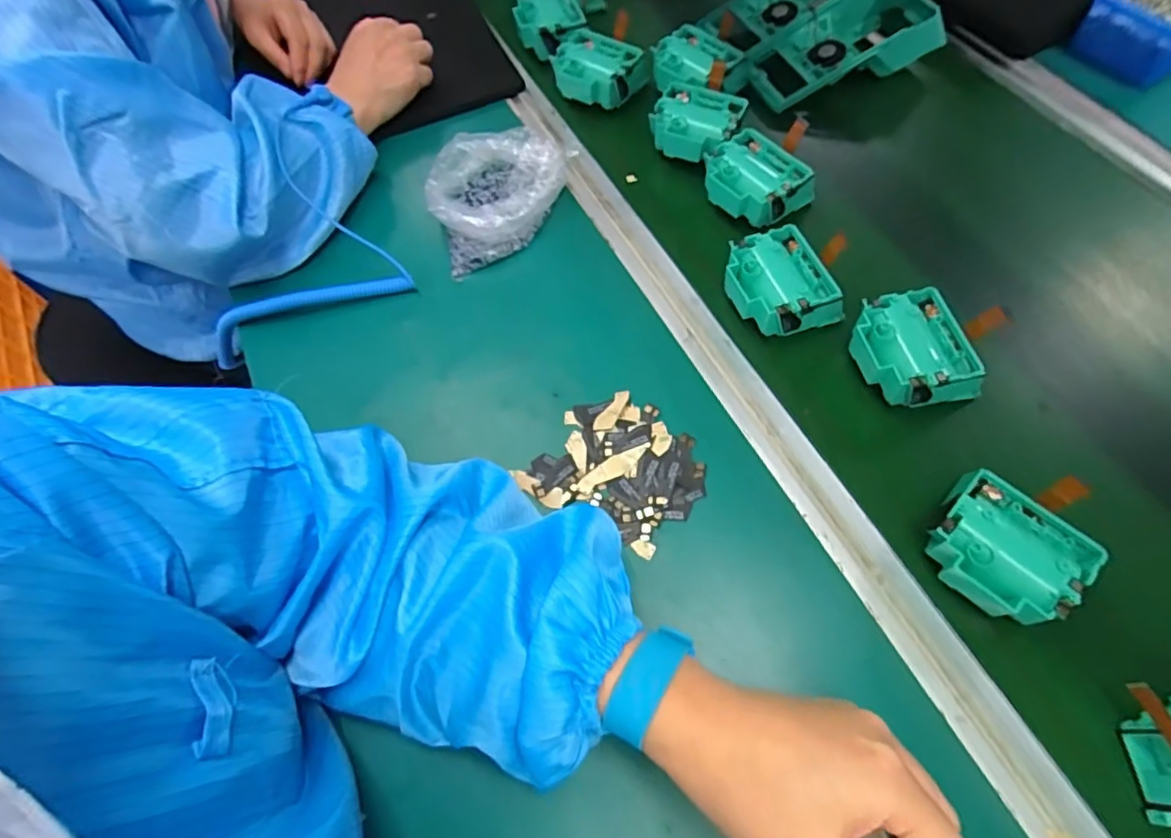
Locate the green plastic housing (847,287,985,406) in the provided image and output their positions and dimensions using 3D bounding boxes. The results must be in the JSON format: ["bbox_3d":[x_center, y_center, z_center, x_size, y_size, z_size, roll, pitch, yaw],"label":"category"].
[{"bbox_3d":[0.226,-0.045,0.415,0.066,0.040,0.075,-12,64,-3],"label":"green plastic housing"}]

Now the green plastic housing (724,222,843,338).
[{"bbox_3d":[0.144,-0.100,0.447,0.071,0.037,0.075,-22,65,-8],"label":"green plastic housing"}]

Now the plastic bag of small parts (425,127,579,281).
[{"bbox_3d":[-0.071,-0.191,0.505,0.109,0.044,0.150,1,64,4],"label":"plastic bag of small parts"}]

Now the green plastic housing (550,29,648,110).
[{"bbox_3d":[0.010,-0.344,0.582,0.077,0.038,0.065,32,69,17],"label":"green plastic housing"}]

